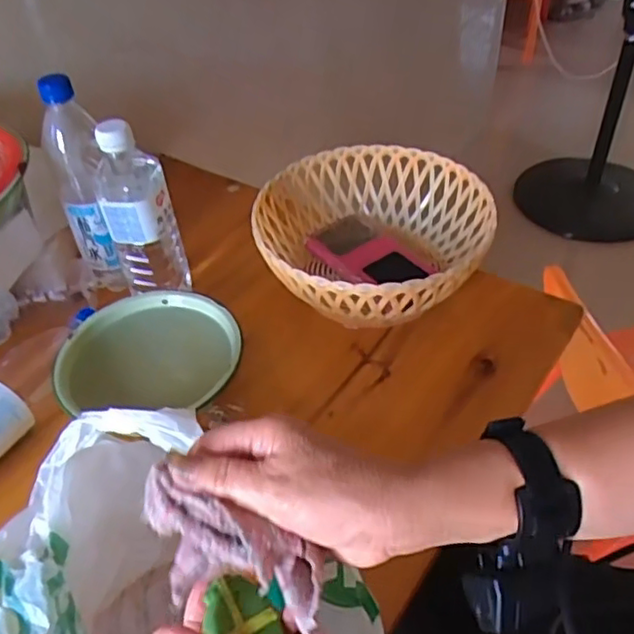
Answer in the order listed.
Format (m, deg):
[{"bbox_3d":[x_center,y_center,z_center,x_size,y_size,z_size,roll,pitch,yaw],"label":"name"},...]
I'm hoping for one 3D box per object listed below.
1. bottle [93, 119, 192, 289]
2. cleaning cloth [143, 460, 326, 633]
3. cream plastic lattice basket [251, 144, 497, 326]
[{"bbox_3d":[-0.180,-0.099,0.648,0.067,0.211,0.059,-11,44,-8],"label":"bottle"},{"bbox_3d":[-0.048,0.124,0.327,0.110,0.045,0.044,27,49,7],"label":"cleaning cloth"},{"bbox_3d":[0.063,-0.079,0.698,0.243,0.102,0.245,-2,44,2],"label":"cream plastic lattice basket"}]

